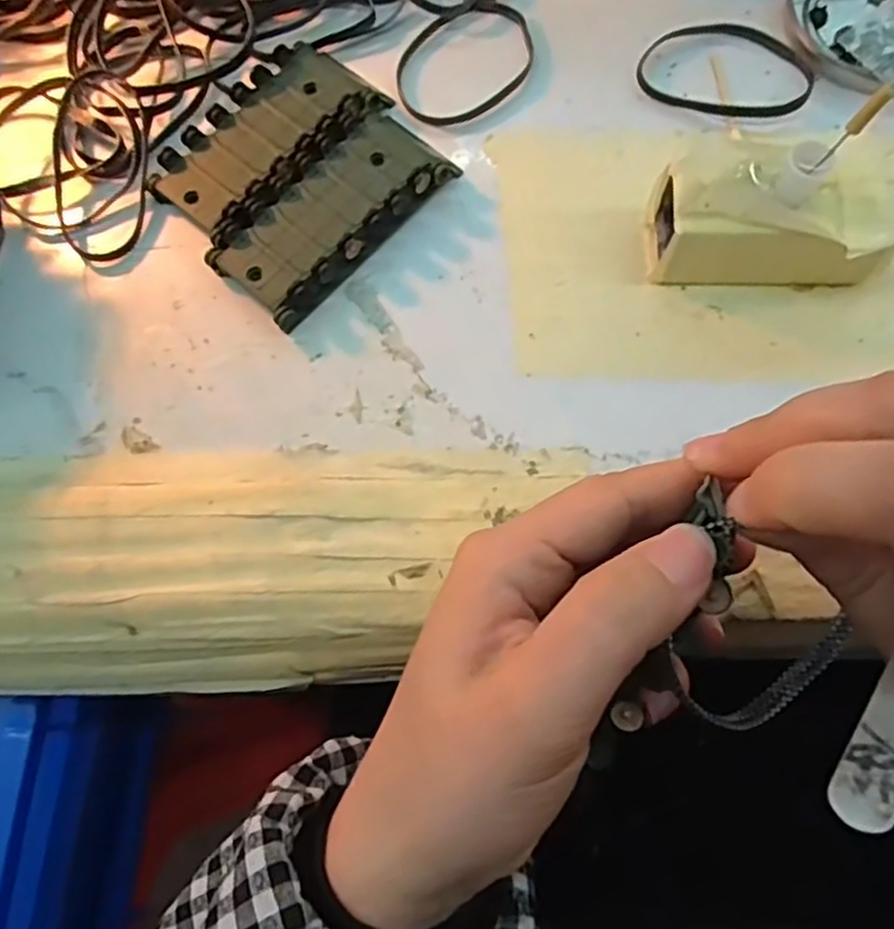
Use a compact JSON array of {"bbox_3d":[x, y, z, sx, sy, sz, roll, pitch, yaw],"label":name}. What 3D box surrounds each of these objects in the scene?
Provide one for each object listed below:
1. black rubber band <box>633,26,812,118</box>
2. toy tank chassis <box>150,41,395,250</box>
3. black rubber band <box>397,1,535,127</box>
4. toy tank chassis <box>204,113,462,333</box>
[{"bbox_3d":[0.116,-0.164,0.292,0.068,0.008,0.049,23,75,9],"label":"black rubber band"},{"bbox_3d":[-0.069,-0.129,0.282,0.049,0.015,0.093,41,78,13],"label":"toy tank chassis"},{"bbox_3d":[0.007,-0.171,0.299,0.047,0.005,0.066,42,78,13],"label":"black rubber band"},{"bbox_3d":[-0.040,-0.096,0.272,0.043,0.016,0.096,43,78,13],"label":"toy tank chassis"}]

